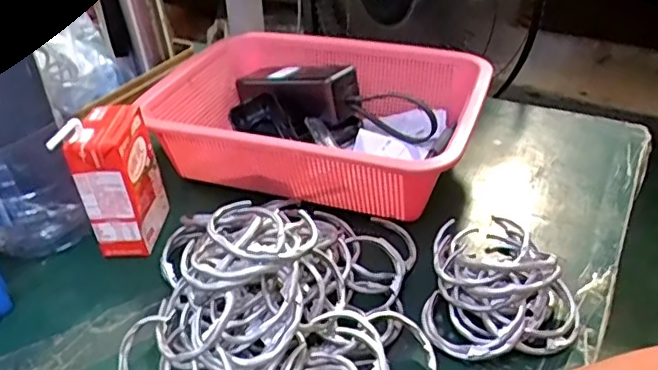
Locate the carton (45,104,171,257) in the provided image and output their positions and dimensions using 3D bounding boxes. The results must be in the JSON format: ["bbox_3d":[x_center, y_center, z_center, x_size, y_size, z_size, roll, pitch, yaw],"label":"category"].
[{"bbox_3d":[-0.171,0.000,0.477,0.044,0.120,0.075,0,34,3],"label":"carton"}]

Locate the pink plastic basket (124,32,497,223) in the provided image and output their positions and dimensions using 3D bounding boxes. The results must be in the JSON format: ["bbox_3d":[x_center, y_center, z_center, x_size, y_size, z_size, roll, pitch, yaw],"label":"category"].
[{"bbox_3d":[-0.005,-0.068,0.567,0.303,0.084,0.219,15,38,23],"label":"pink plastic basket"}]

